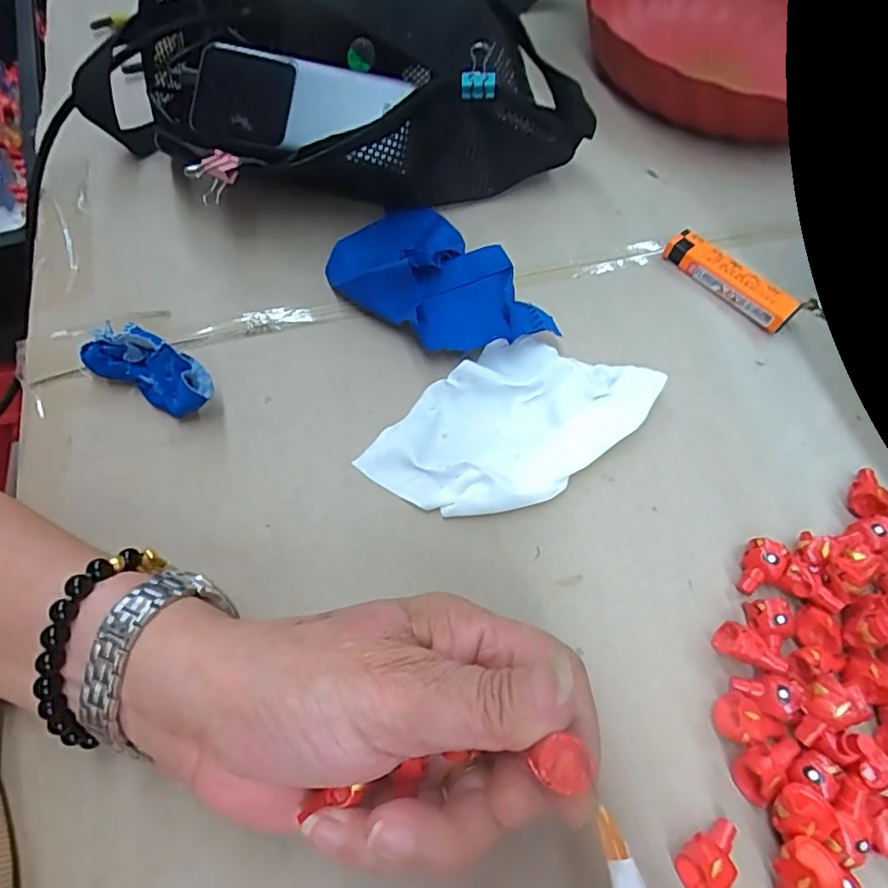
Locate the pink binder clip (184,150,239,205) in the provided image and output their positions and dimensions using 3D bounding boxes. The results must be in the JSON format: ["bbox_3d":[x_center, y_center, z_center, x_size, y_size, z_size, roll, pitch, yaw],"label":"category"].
[{"bbox_3d":[-0.120,-0.141,0.300,0.026,0.022,0.017,-19,64,-12],"label":"pink binder clip"}]

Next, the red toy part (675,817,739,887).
[{"bbox_3d":[0.093,0.142,0.195,0.026,0.013,0.016,-30,66,-17],"label":"red toy part"}]

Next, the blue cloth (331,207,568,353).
[{"bbox_3d":[-0.009,-0.088,0.305,0.079,0.029,0.127,-30,66,-17],"label":"blue cloth"}]

